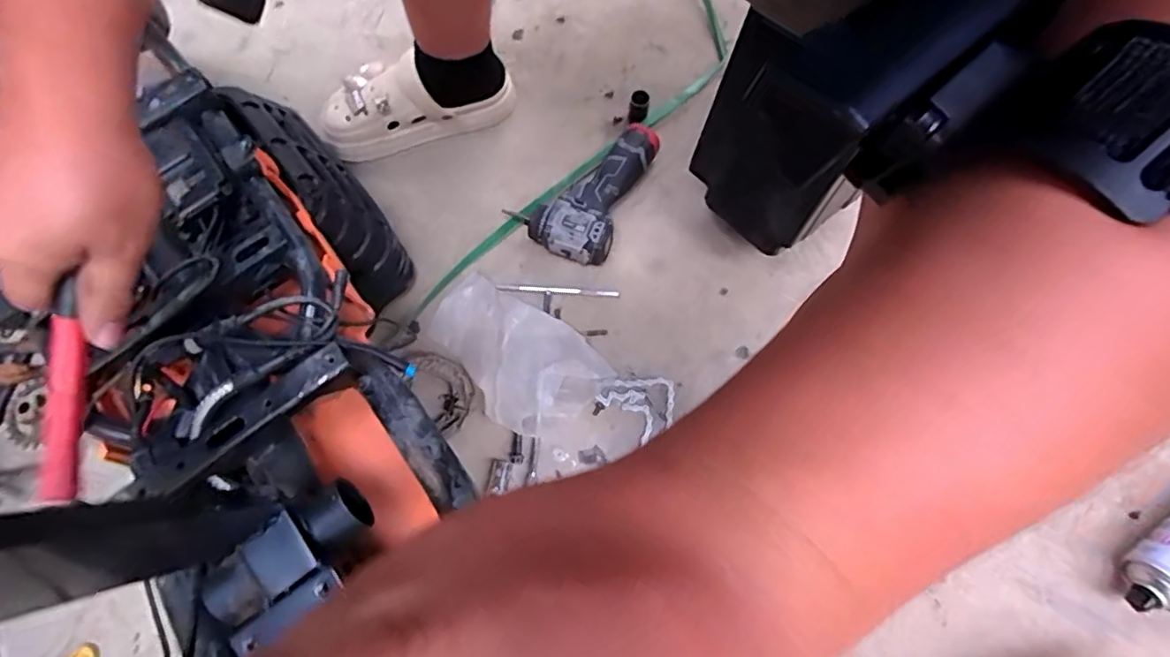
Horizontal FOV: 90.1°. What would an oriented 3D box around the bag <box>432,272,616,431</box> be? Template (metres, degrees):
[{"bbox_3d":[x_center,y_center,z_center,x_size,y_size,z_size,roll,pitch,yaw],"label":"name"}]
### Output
[{"bbox_3d":[-0.085,0.026,0.710,0.139,0.033,0.219,-43,74,-12],"label":"bag"}]

